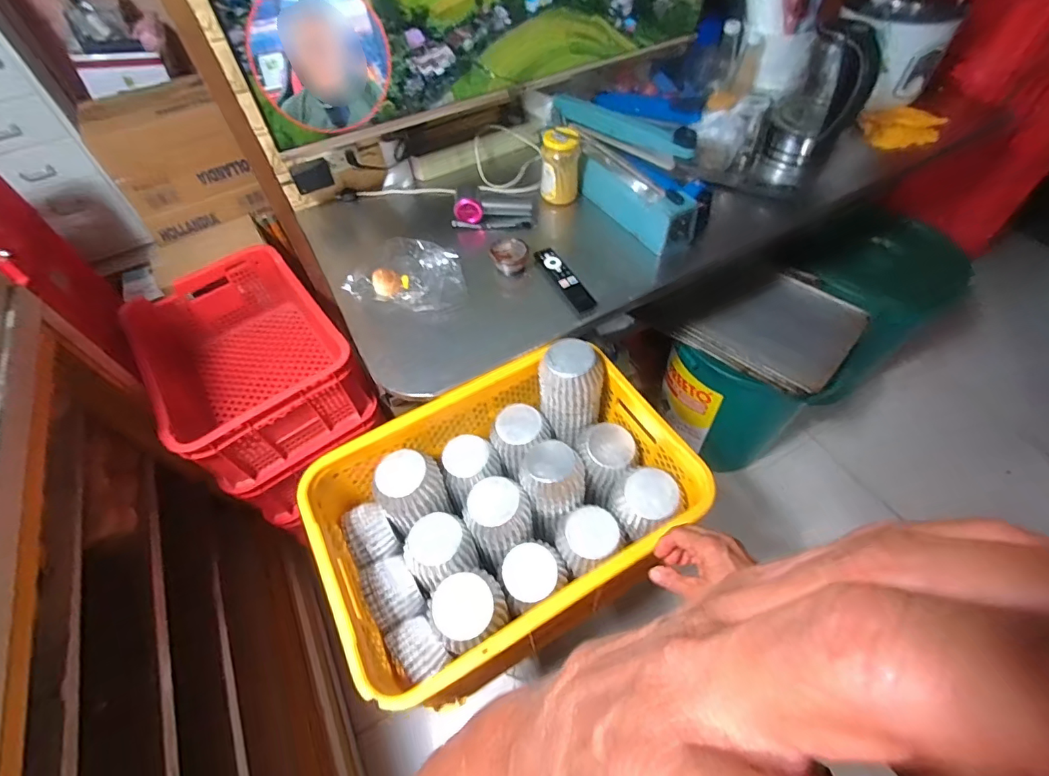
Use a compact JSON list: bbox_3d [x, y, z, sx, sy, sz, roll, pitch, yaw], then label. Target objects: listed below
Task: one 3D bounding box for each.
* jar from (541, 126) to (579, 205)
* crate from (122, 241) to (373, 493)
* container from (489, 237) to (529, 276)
[{"bbox_3d":[0.075,-0.460,0.971,0.074,0.128,0.067,3,54,6],"label":"jar"},{"bbox_3d":[-0.645,-0.070,1.095,0.373,0.187,0.517,-34,59,-20],"label":"crate"},{"bbox_3d":[-0.028,-0.248,0.890,0.071,0.046,0.059,-1,54,3],"label":"container"}]

